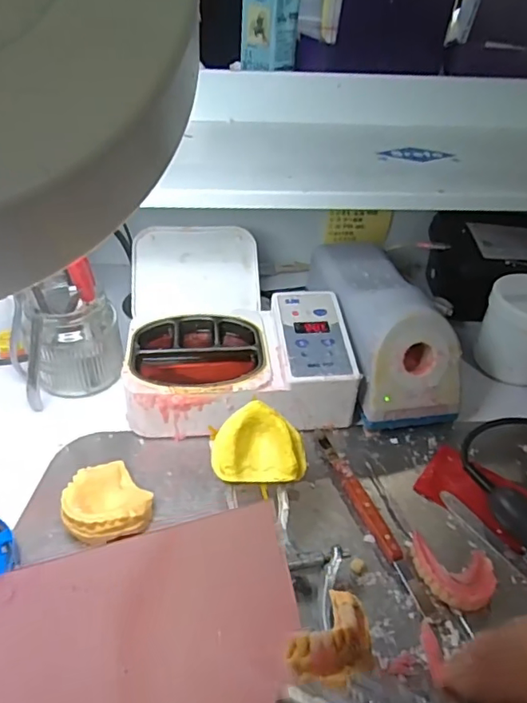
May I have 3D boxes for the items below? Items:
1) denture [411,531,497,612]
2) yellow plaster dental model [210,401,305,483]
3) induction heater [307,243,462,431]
[{"bbox_3d":[0.124,0.145,0.355,0.052,0.014,0.043,11,40,8],"label":"denture"},{"bbox_3d":[-0.003,0.061,0.366,0.060,0.025,0.051,0,82,-10],"label":"yellow plaster dental model"},{"bbox_3d":[0.106,-0.032,0.510,0.079,0.092,0.204,-5,40,-11],"label":"induction heater"}]

